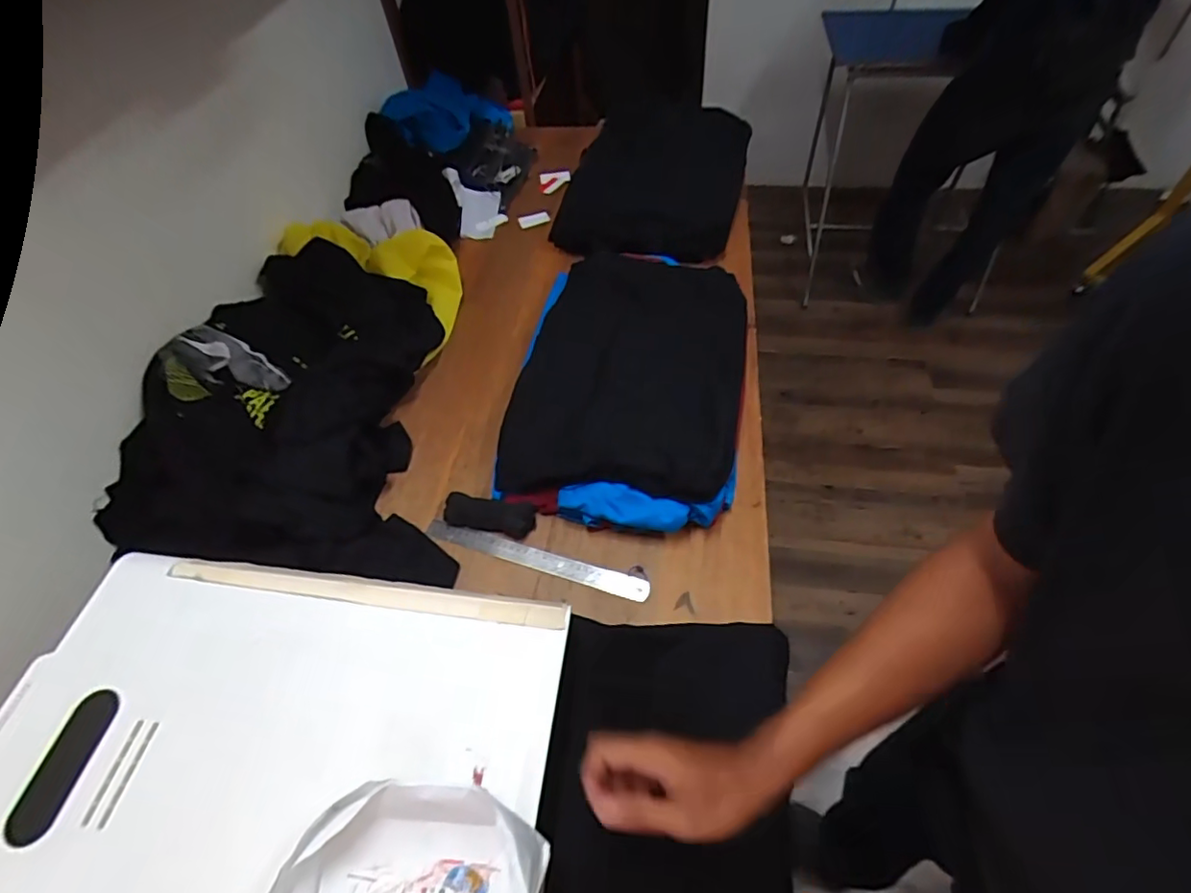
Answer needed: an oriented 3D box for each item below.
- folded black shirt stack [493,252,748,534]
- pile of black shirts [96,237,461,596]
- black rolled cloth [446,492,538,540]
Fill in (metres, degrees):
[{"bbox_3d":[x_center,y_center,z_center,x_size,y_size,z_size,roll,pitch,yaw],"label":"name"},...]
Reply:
[{"bbox_3d":[0.057,-0.127,0.955,0.361,0.083,0.572,2,52,7],"label":"folded black shirt stack"},{"bbox_3d":[-0.470,-0.062,0.883,0.436,0.163,0.611,-14,52,-6],"label":"pile of black shirts"},{"bbox_3d":[-0.150,0.096,0.829,0.125,0.027,0.044,5,52,9],"label":"black rolled cloth"}]

